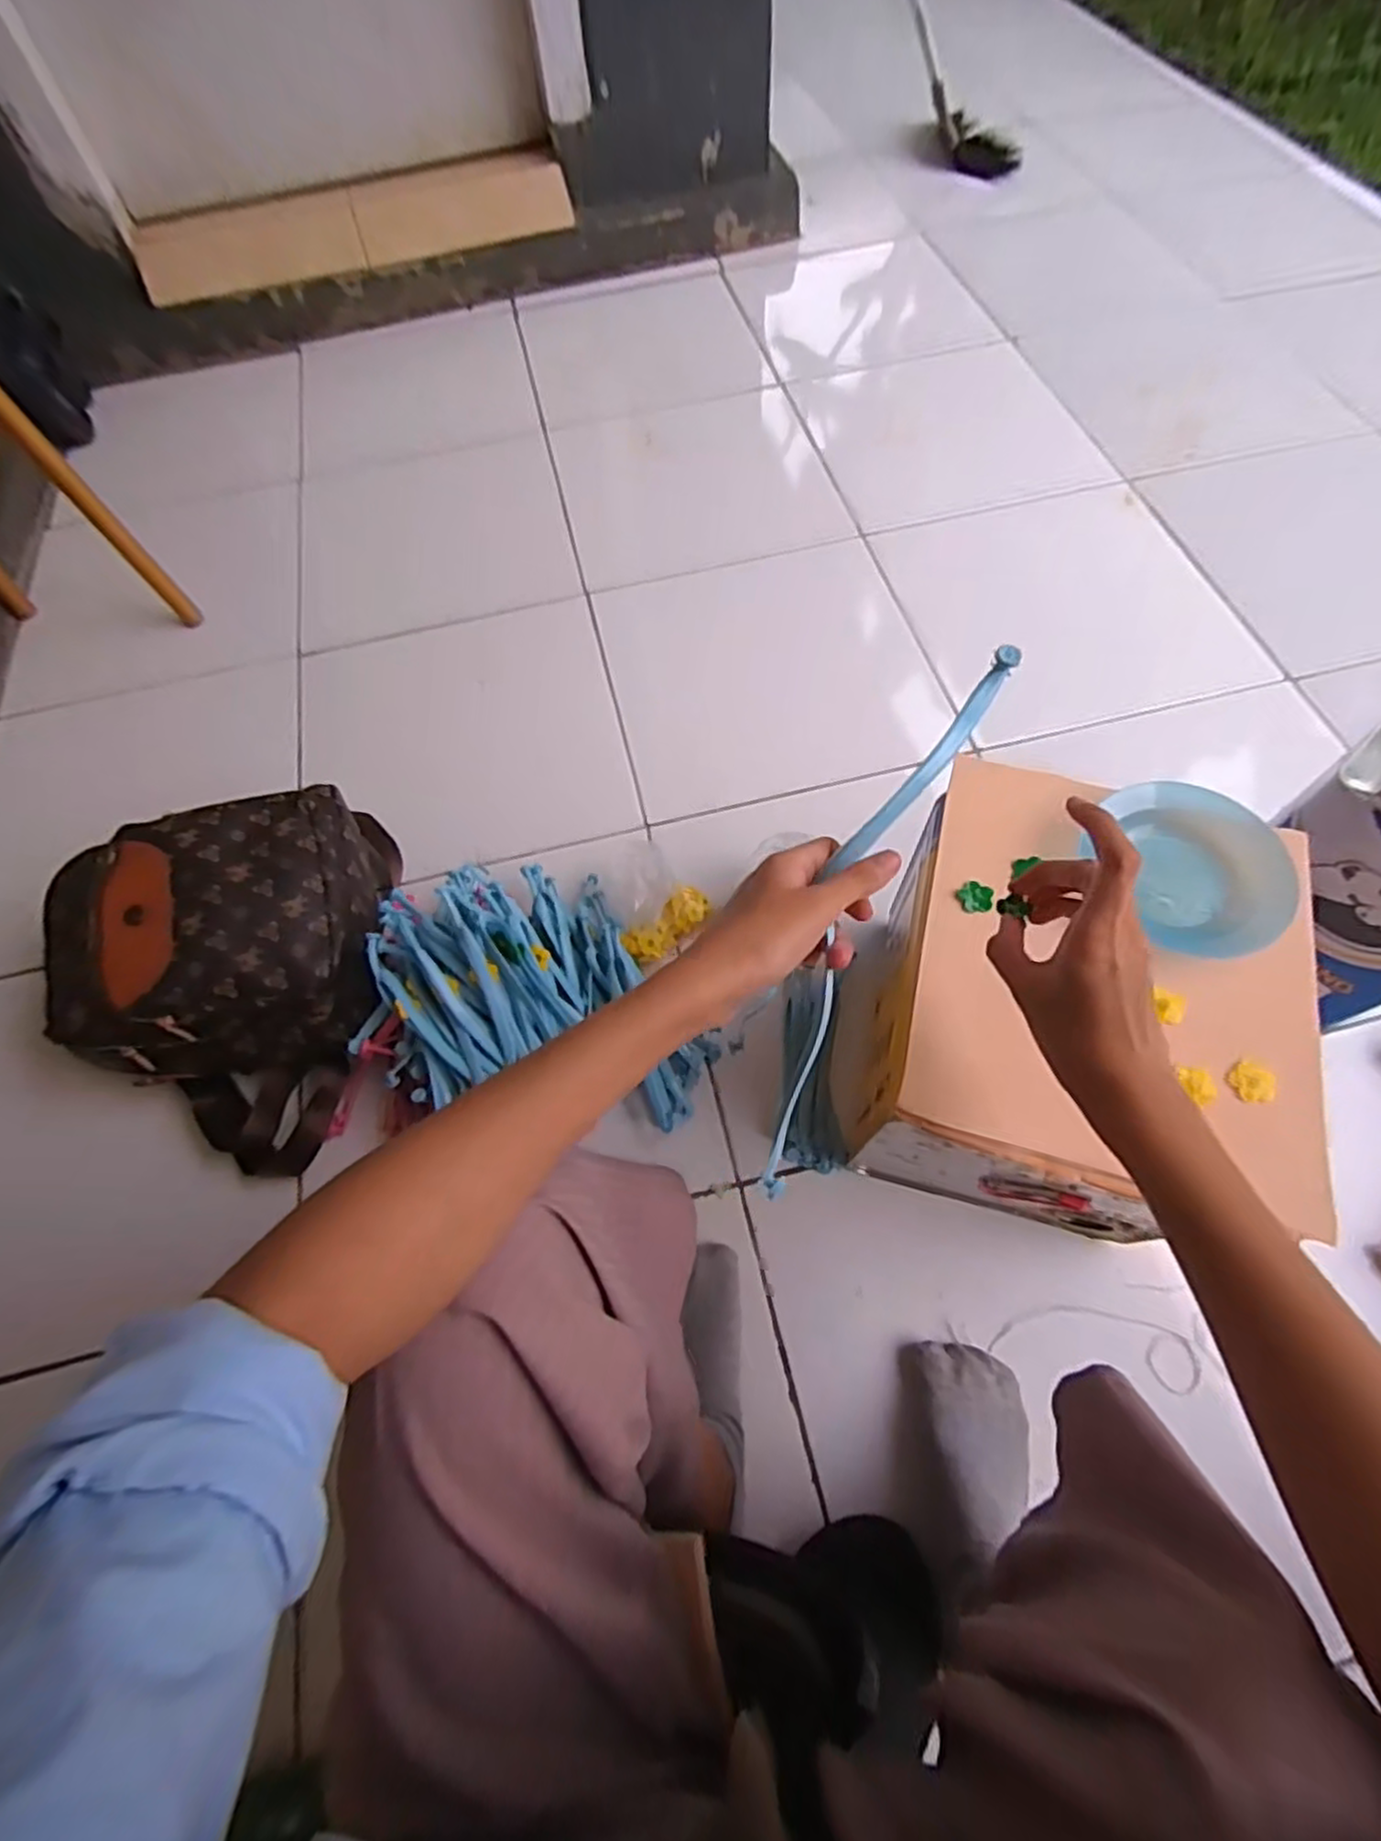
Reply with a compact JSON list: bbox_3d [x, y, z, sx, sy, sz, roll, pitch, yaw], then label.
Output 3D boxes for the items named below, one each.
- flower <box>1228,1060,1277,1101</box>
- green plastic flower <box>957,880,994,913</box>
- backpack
[{"bbox_3d":[0.339,0.097,0.442,0.023,0.006,0.024,-21,64,-7],"label":"flower"},{"bbox_3d":[0.196,-0.016,0.502,0.023,0.004,0.023,-19,64,-6],"label":"green plastic flower"},{"bbox_3d":[-0.422,0.045,0.694,0.292,0.163,0.309,-25,65,-9],"label":"backpack"}]

